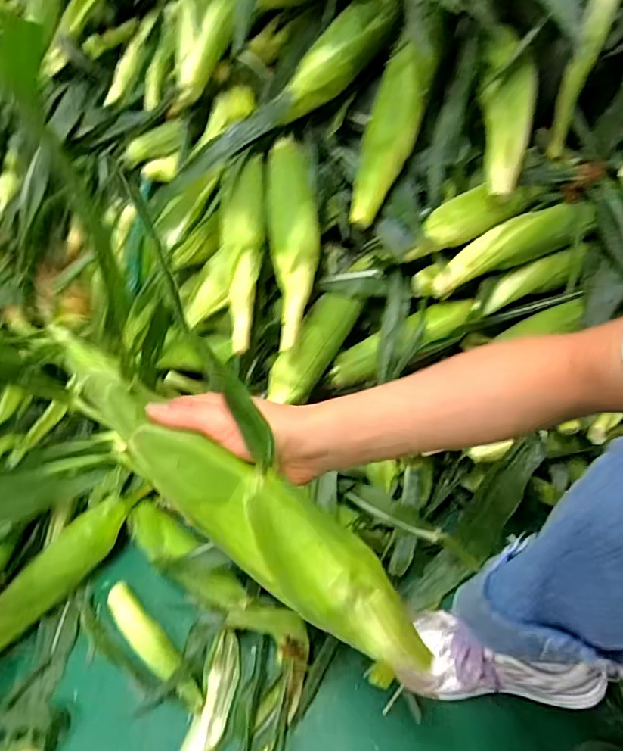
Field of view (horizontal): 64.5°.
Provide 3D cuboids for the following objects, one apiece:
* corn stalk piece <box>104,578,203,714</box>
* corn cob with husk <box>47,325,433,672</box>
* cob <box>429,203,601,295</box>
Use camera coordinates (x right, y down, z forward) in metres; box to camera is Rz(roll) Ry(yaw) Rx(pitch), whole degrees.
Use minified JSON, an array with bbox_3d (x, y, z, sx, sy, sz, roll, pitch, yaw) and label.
[{"bbox_3d":[-0.205,0.352,0.643,0.192,0.032,0.037,36,61,28],"label":"corn stalk piece"},{"bbox_3d":[-0.044,0.088,0.324,0.328,0.051,0.053,41,60,-2],"label":"corn cob with husk"},{"bbox_3d":[0.255,-0.169,0.635,0.214,0.061,0.056,-18,52,-10],"label":"cob"}]

